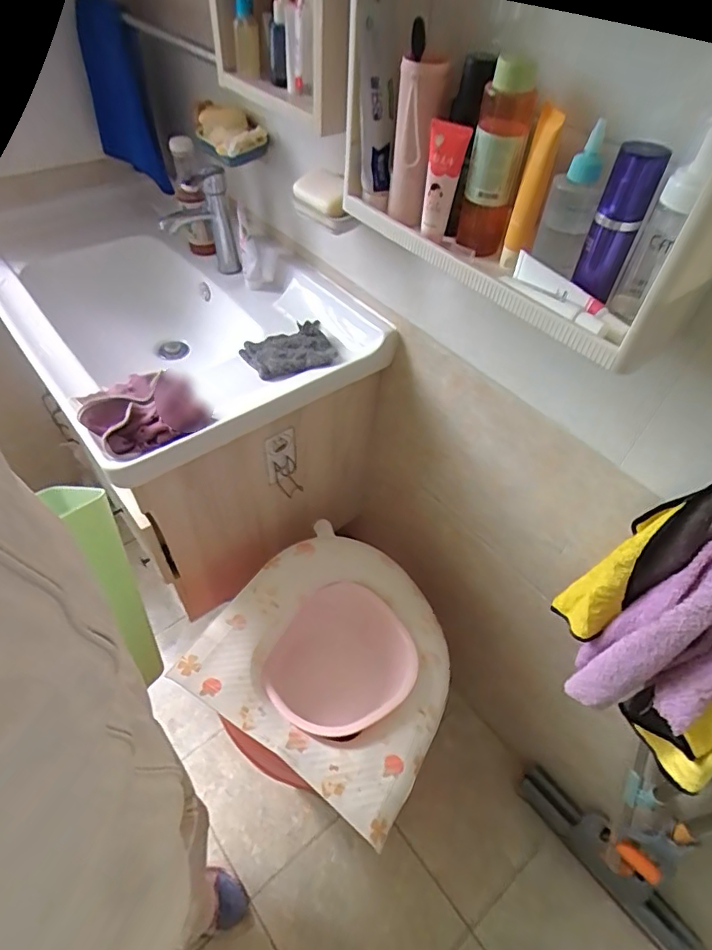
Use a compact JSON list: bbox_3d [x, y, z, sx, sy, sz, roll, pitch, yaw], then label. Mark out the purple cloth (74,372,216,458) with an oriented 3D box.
[{"bbox_3d":[-0.299,-0.093,0.726,0.148,0.035,0.164,-28,57,-23],"label":"purple cloth"}]

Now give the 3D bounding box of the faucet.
[{"bbox_3d":[-0.283,-0.446,0.945,0.125,0.187,0.066,-22,55,-19],"label":"faucet"}]

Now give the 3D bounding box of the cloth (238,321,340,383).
[{"bbox_3d":[-0.109,-0.204,0.851,0.133,0.029,0.107,-25,56,-21],"label":"cloth"}]

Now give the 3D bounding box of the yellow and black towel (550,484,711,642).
[{"bbox_3d":[0.310,0.092,0.580,0.050,0.325,0.070,-13,52,-13],"label":"yellow and black towel"}]

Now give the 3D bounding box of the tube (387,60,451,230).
[{"bbox_3d":[0.064,-0.365,0.576,0.050,0.149,0.063,9,51,4],"label":"tube"}]

